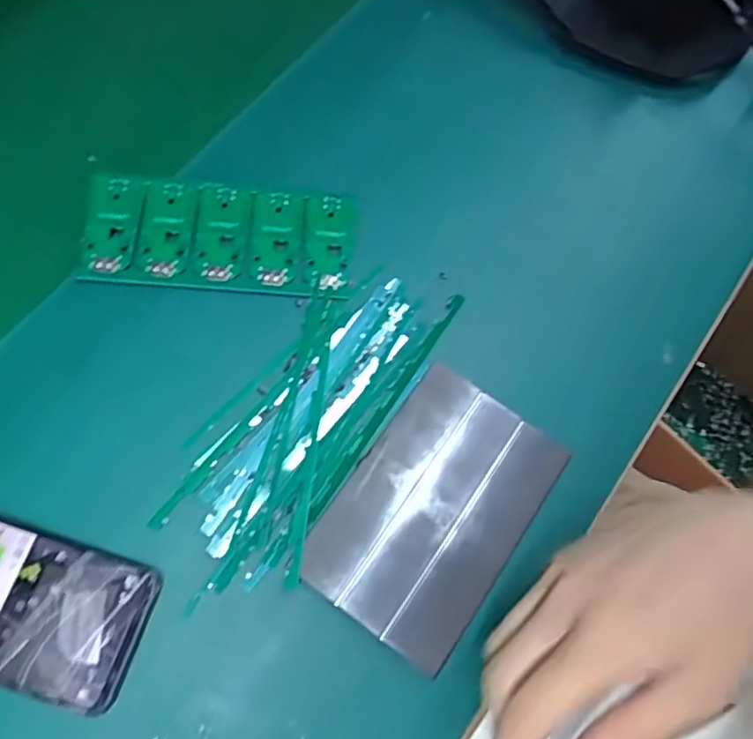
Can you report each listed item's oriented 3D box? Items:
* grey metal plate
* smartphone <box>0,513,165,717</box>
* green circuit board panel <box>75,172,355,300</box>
[{"bbox_3d":[0.033,0.079,0.358,0.098,0.004,0.146,35,72,7],"label":"grey metal plate"},{"bbox_3d":[-0.200,0.116,0.326,0.159,0.015,0.074,19,70,2],"label":"smartphone"},{"bbox_3d":[-0.100,-0.085,0.400,0.165,0.005,0.071,4,74,-5],"label":"green circuit board panel"}]

